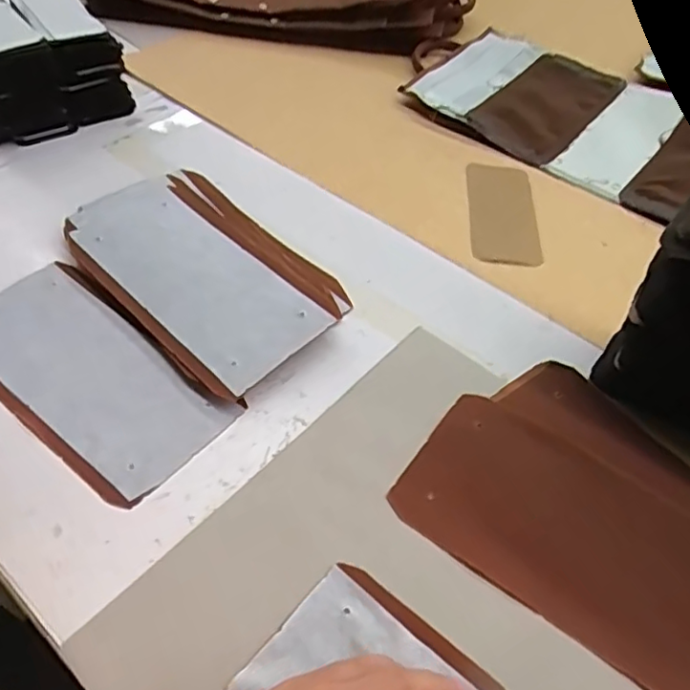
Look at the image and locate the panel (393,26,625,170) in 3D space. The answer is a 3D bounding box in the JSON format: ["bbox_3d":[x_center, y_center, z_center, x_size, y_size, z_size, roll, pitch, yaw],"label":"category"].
[{"bbox_3d":[0.226,-0.341,0.815,0.221,0.014,0.255,34,57,22],"label":"panel"}]

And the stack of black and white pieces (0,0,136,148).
[{"bbox_3d":[-0.369,-0.336,0.733,0.161,0.110,0.166,-29,58,-23],"label":"stack of black and white pieces"}]

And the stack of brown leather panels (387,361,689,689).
[{"bbox_3d":[0.193,0.123,0.447,0.267,0.011,0.190,31,56,21],"label":"stack of brown leather panels"}]

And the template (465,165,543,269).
[{"bbox_3d":[0.169,-0.145,0.665,0.069,0.009,0.157,4,51,1],"label":"template"}]

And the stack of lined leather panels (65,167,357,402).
[{"bbox_3d":[-0.130,-0.076,0.568,0.266,0.032,0.157,38,59,25],"label":"stack of lined leather panels"}]

